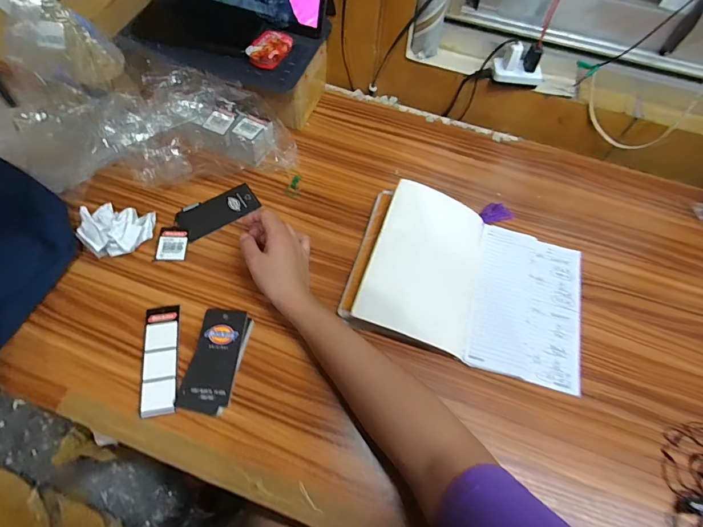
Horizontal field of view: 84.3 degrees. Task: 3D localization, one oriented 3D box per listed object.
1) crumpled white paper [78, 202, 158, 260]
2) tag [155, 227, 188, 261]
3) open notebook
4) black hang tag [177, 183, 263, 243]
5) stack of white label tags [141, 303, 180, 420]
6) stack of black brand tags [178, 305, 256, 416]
[{"bbox_3d":[-0.296,-0.045,0.492,0.066,0.052,0.076,3,60,-1],"label":"crumpled white paper"},{"bbox_3d":[-0.236,-0.026,0.511,0.037,0.004,0.048,-1,61,-3],"label":"tag"},{"bbox_3d":[0.152,0.008,0.484,0.285,0.053,0.221,14,61,5],"label":"open notebook"},{"bbox_3d":[-0.188,-0.074,0.546,0.108,0.007,0.051,-31,74,-17],"label":"black hang tag"},{"bbox_3d":[-0.215,0.106,0.437,0.036,0.006,0.122,-9,61,-8],"label":"stack of white label tags"},{"bbox_3d":[-0.153,0.107,0.438,0.056,0.012,0.114,9,60,2],"label":"stack of black brand tags"}]

